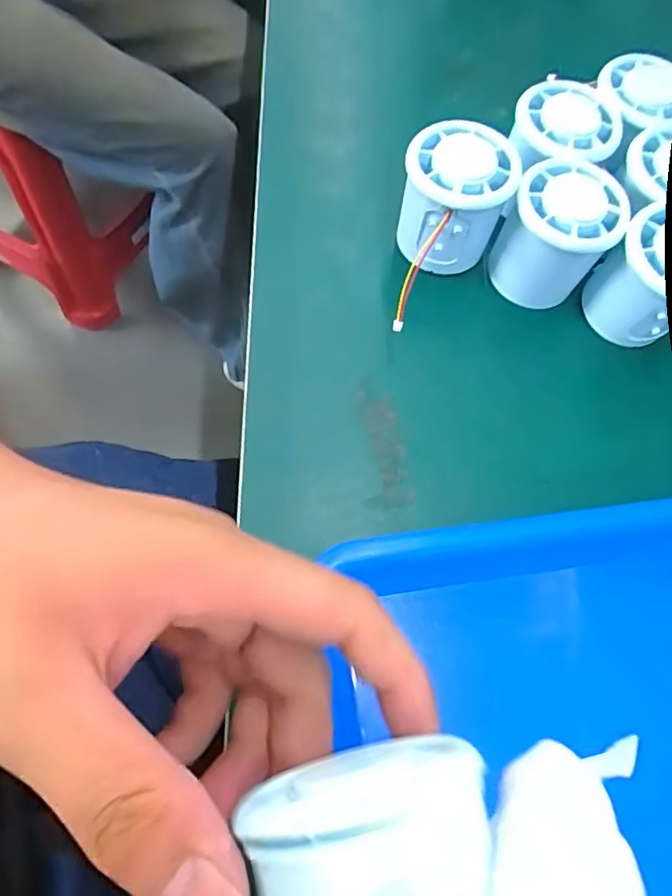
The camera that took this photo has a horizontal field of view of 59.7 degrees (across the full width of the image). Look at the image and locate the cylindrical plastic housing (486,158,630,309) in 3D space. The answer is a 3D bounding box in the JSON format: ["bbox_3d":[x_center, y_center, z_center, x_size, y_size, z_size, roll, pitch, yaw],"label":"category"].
[{"bbox_3d":[0.120,-0.115,0.317,0.053,0.054,0.054,3,68,-6],"label":"cylindrical plastic housing"}]

